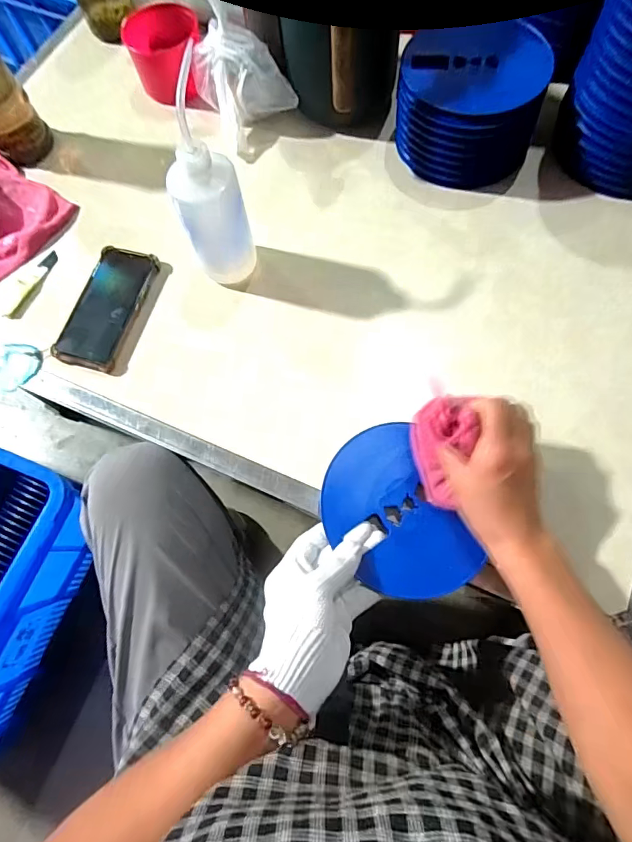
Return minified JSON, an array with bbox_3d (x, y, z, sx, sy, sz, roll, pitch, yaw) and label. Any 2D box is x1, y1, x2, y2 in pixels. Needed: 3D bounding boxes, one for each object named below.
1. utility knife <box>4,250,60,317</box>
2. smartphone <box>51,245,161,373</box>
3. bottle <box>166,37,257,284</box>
[{"bbox_3d":[-0.363,-0.176,0.597,0.021,0.012,0.104,21,73,11],"label":"utility knife"},{"bbox_3d":[-0.256,-0.140,0.570,0.080,0.009,0.162,13,72,9],"label":"smartphone"},{"bbox_3d":[-0.114,-0.233,0.492,0.071,0.199,0.063,-19,70,-3],"label":"bottle"}]

